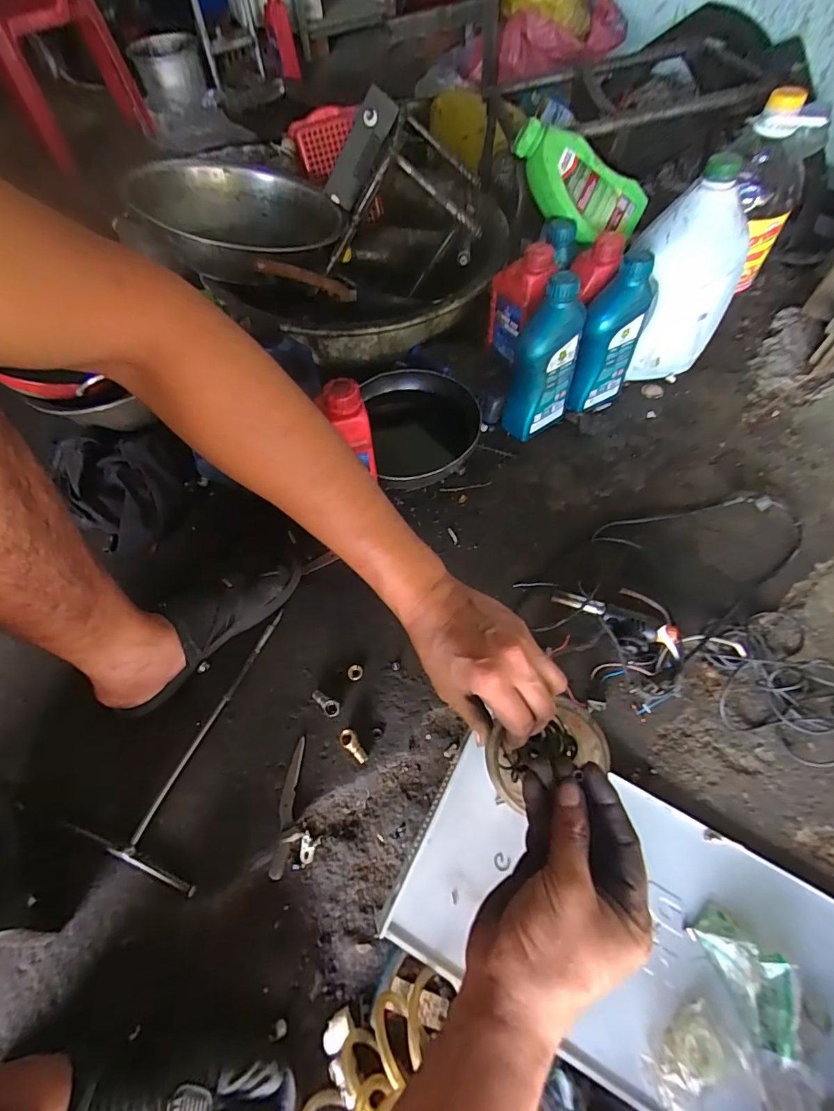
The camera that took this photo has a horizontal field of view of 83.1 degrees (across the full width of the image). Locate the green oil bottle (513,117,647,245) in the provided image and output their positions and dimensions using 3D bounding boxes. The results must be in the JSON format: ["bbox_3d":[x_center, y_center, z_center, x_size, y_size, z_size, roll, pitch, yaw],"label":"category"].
[{"bbox_3d":[0.250,-0.577,0.744,0.233,0.085,0.086,24,61,-15],"label":"green oil bottle"}]

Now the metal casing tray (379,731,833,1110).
[{"bbox_3d":[0.210,0.360,0.451,0.433,0.044,0.236,26,65,15],"label":"metal casing tray"}]

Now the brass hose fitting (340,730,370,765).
[{"bbox_3d":[-0.073,0.222,0.549,0.043,0.014,0.019,37,68,20],"label":"brass hose fitting"}]

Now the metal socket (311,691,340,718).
[{"bbox_3d":[-0.113,0.182,0.576,0.042,0.013,0.019,32,67,18],"label":"metal socket"}]

